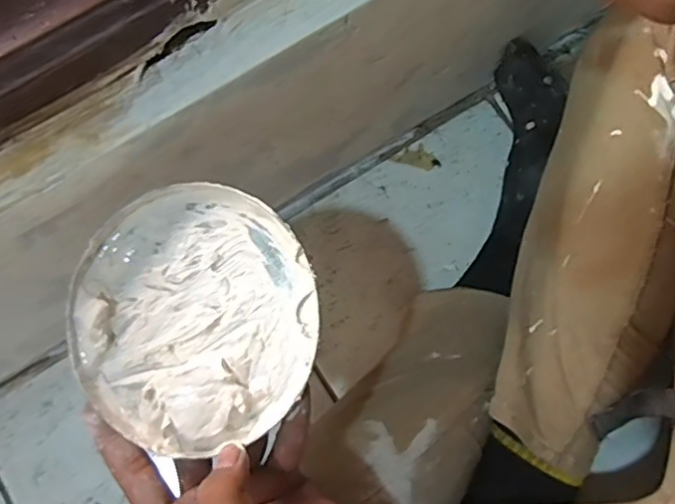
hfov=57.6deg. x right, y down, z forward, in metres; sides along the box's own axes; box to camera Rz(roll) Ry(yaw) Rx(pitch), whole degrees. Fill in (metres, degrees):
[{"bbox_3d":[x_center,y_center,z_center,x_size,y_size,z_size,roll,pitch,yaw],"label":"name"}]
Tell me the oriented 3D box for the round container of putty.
[{"bbox_3d":[-0.085,0.038,0.356,0.149,0.017,0.146,-1,83,10],"label":"round container of putty"}]

